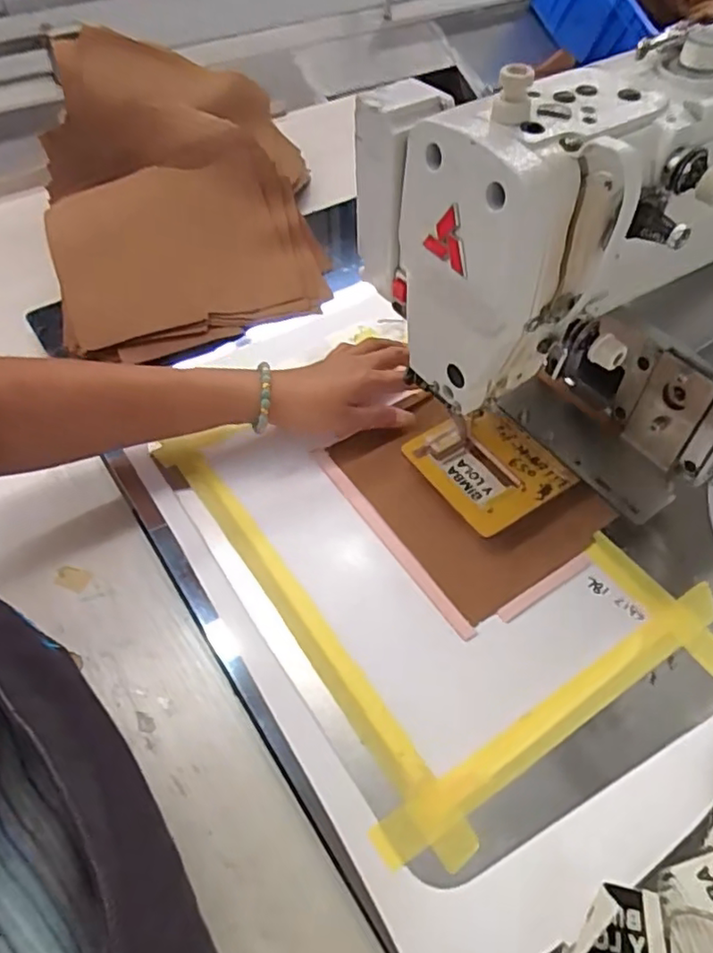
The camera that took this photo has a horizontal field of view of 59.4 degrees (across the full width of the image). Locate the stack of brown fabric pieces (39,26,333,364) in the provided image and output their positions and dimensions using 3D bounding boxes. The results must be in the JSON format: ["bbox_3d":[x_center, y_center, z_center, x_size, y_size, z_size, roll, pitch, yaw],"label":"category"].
[{"bbox_3d":[-0.185,-0.316,0.666,0.276,0.146,0.371,-12,53,-10],"label":"stack of brown fabric pieces"}]

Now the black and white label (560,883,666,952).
[{"bbox_3d":[0.131,0.232,0.320,0.051,0.011,0.041,9,52,6],"label":"black and white label"}]

